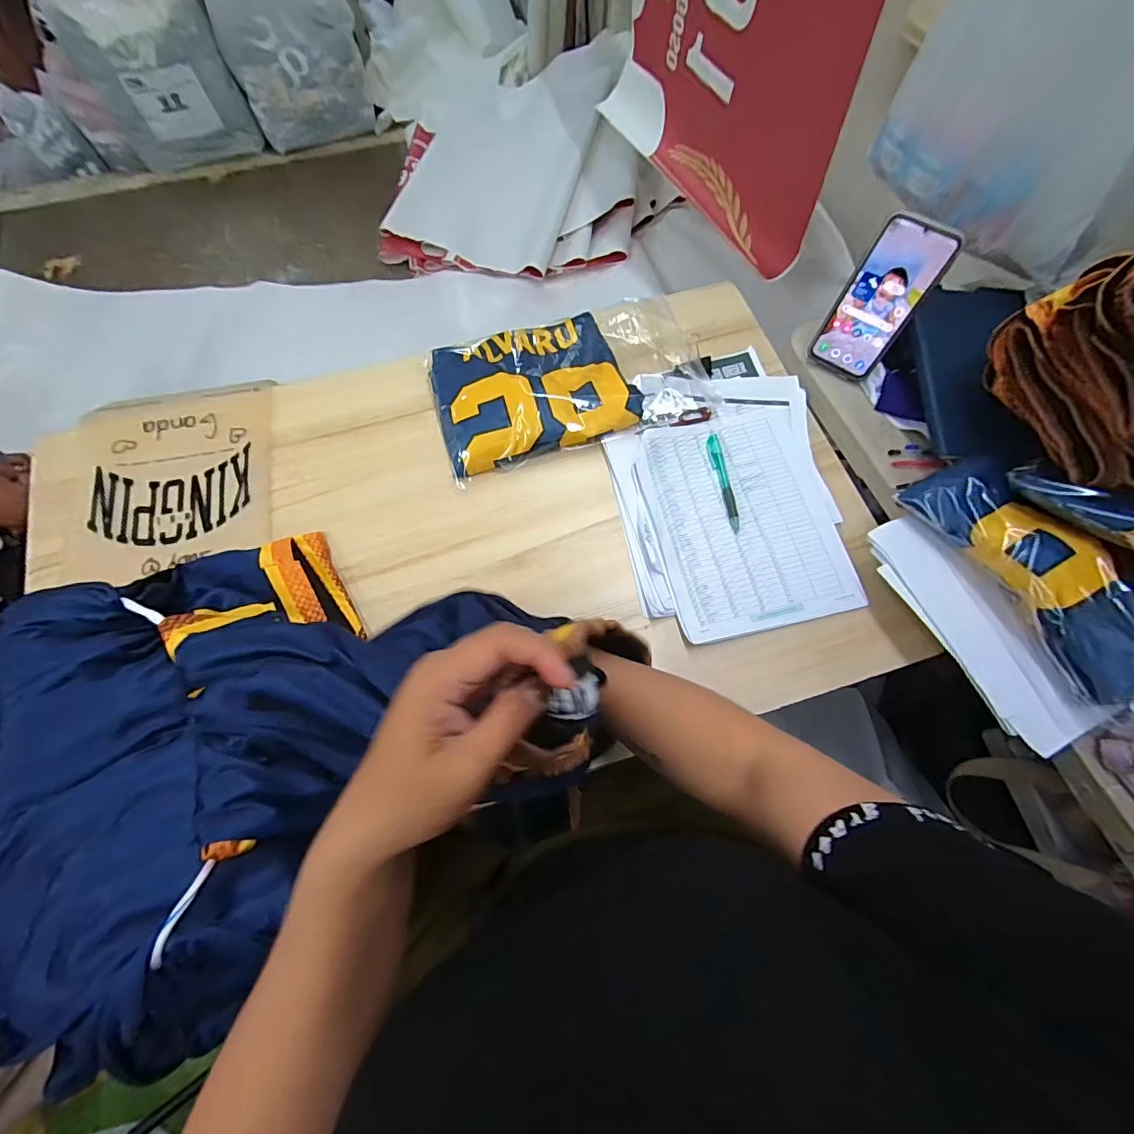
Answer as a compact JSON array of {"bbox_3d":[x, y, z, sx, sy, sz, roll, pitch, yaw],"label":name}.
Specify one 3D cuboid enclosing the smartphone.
[{"bbox_3d":[0.361,-0.306,0.557,0.083,0.164,0.015,39,54,17],"label":"smartphone"}]

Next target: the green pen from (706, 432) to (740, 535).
[{"bbox_3d":[0.198,-0.107,0.604,0.016,0.010,0.142,-6,70,-2],"label":"green pen"}]

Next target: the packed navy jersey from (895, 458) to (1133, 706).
[{"bbox_3d":[0.452,0.001,0.463,0.075,0.053,0.258,-24,67,-10],"label":"packed navy jersey"}]

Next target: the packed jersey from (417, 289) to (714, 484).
[{"bbox_3d":[0.005,-0.255,0.646,0.364,0.049,0.212,-16,66,-7],"label":"packed jersey"}]

